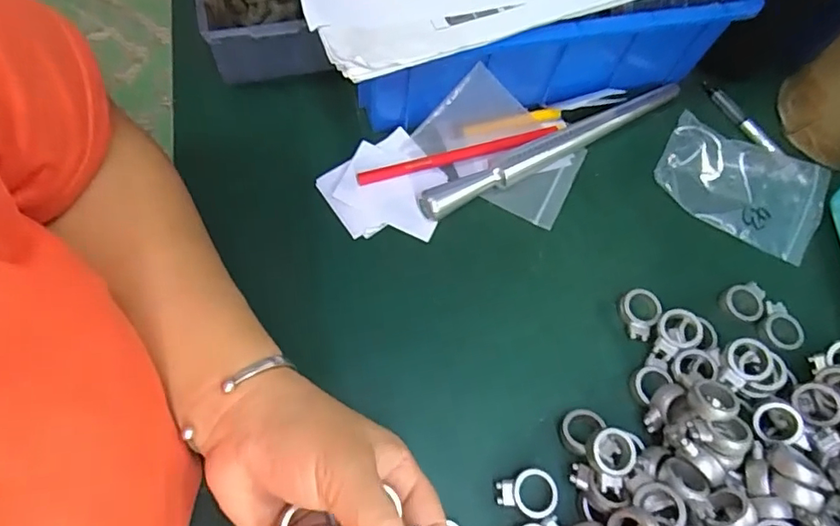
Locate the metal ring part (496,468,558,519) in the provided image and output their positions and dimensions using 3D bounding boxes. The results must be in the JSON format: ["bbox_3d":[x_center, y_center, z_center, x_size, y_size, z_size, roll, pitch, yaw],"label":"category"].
[{"bbox_3d":[0.061,0.131,0.301,0.035,0.005,0.025,3,65,-4],"label":"metal ring part"}]

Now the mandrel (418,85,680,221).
[{"bbox_3d":[0.103,-0.089,0.390,0.232,0.017,0.016,-26,71,-16],"label":"mandrel"}]

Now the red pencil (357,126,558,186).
[{"bbox_3d":[0.030,-0.080,0.387,0.154,0.013,0.011,-15,68,-12],"label":"red pencil"}]

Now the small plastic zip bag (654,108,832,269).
[{"bbox_3d":[0.243,-0.058,0.398,0.120,0.016,0.077,25,79,4],"label":"small plastic zip bag"}]

